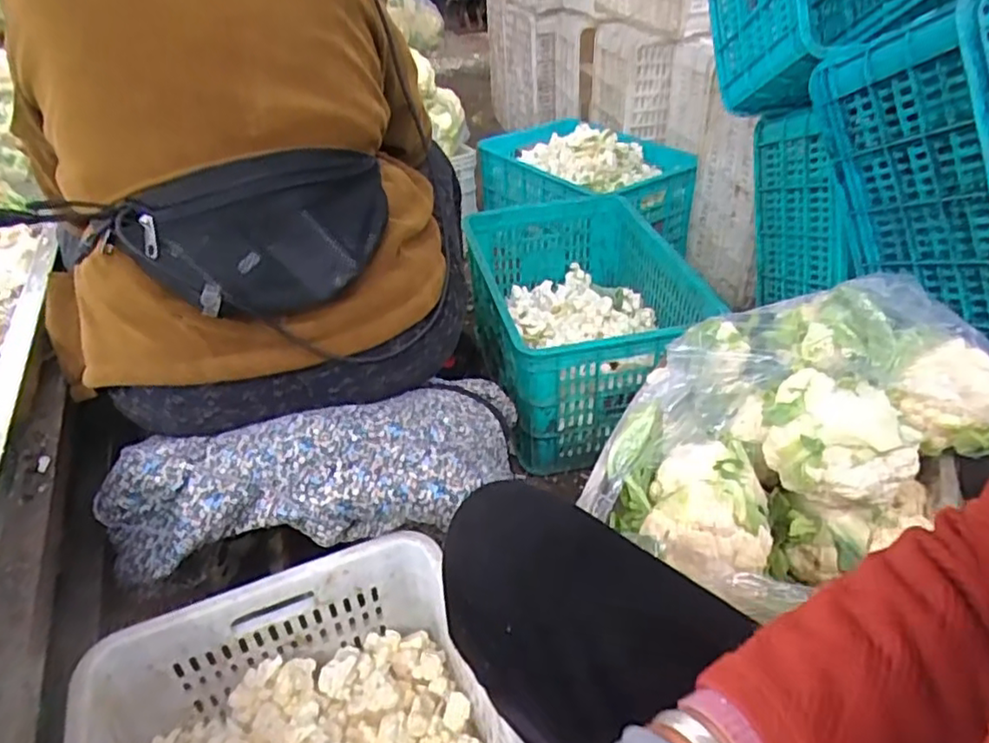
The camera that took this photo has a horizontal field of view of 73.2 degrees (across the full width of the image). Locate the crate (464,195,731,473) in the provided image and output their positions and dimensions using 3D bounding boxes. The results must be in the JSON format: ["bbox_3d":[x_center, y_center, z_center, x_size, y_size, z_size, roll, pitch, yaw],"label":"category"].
[{"bbox_3d":[0.164,-0.119,1.316,0.381,0.241,0.588,-8,37,-6],"label":"crate"}]

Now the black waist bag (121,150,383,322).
[{"bbox_3d":[-0.218,-0.141,0.665,0.266,0.124,0.097,-22,40,-23],"label":"black waist bag"}]

